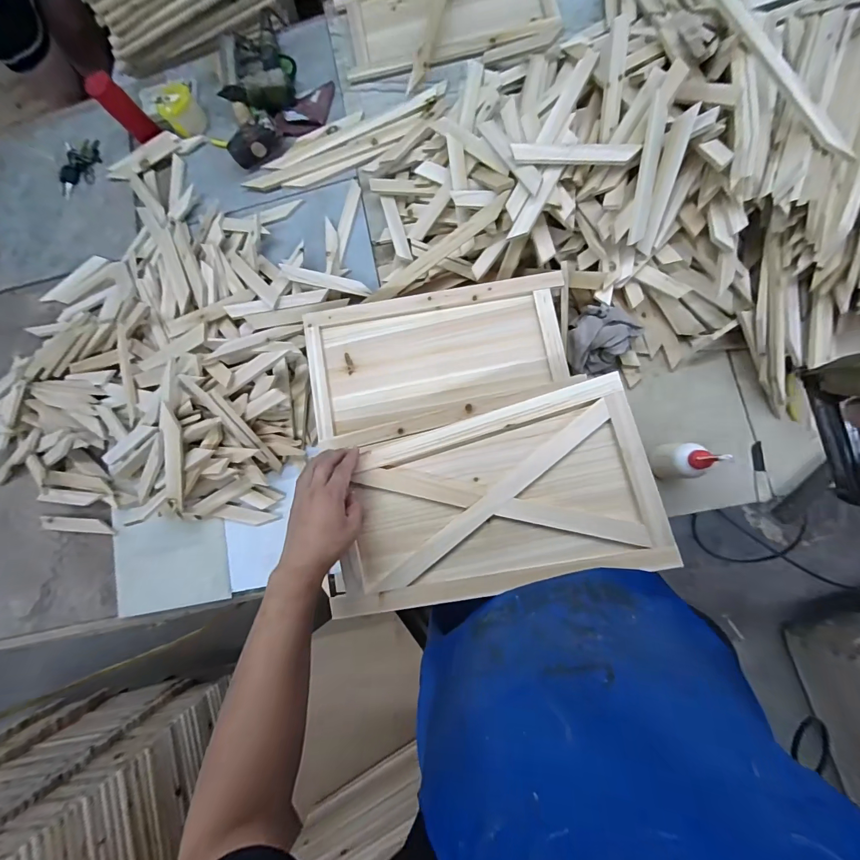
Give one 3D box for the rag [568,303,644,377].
[{"bbox_3d":[0.298,-0.158,0.671,0.108,0.058,0.122,40,88,10],"label":"rag"}]

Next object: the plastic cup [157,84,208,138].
[{"bbox_3d":[-0.547,-0.701,0.828,0.080,0.068,0.081,-1,83,6],"label":"plastic cup"}]

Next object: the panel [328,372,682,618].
[{"bbox_3d":[0.075,0.094,0.516,0.423,0.030,0.232,-14,81,5],"label":"panel"}]

